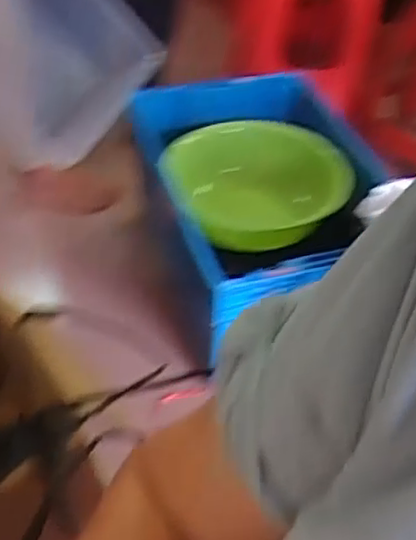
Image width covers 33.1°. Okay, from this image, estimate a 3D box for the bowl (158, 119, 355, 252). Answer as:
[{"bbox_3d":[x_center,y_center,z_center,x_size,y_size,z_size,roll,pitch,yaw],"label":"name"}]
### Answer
[{"bbox_3d":[0.099,-0.160,1.425,0.360,0.139,0.302,-2,44,-8],"label":"bowl"}]

